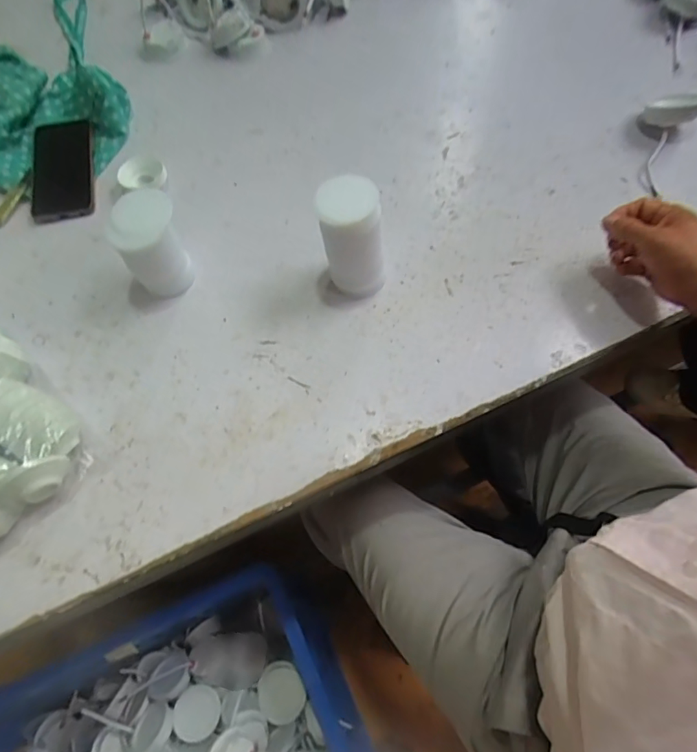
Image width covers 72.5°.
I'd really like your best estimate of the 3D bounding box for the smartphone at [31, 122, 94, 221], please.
[{"bbox_3d":[-0.371,-0.272,0.616,0.078,0.012,0.174,-15,66,-4],"label":"smartphone"}]

